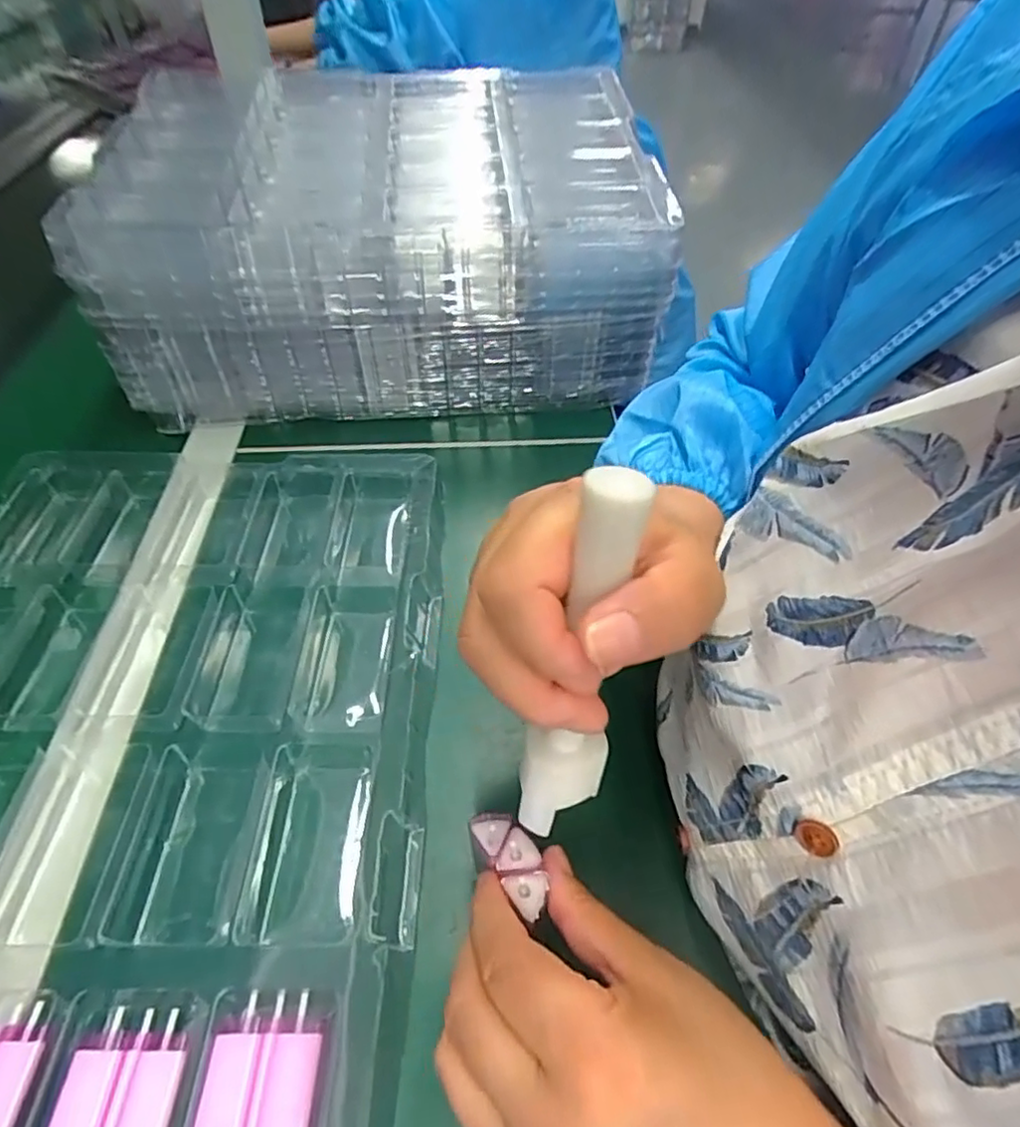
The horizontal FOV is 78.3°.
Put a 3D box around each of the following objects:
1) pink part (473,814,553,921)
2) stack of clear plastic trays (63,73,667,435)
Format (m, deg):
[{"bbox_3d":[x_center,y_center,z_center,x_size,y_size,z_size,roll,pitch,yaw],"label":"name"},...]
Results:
[{"bbox_3d":[0.000,0.111,0.236,0.020,0.006,0.042,-24,43,-24],"label":"pink part"},{"bbox_3d":[-0.101,-0.269,0.537,0.396,0.167,0.302,-4,50,-4],"label":"stack of clear plastic trays"}]

